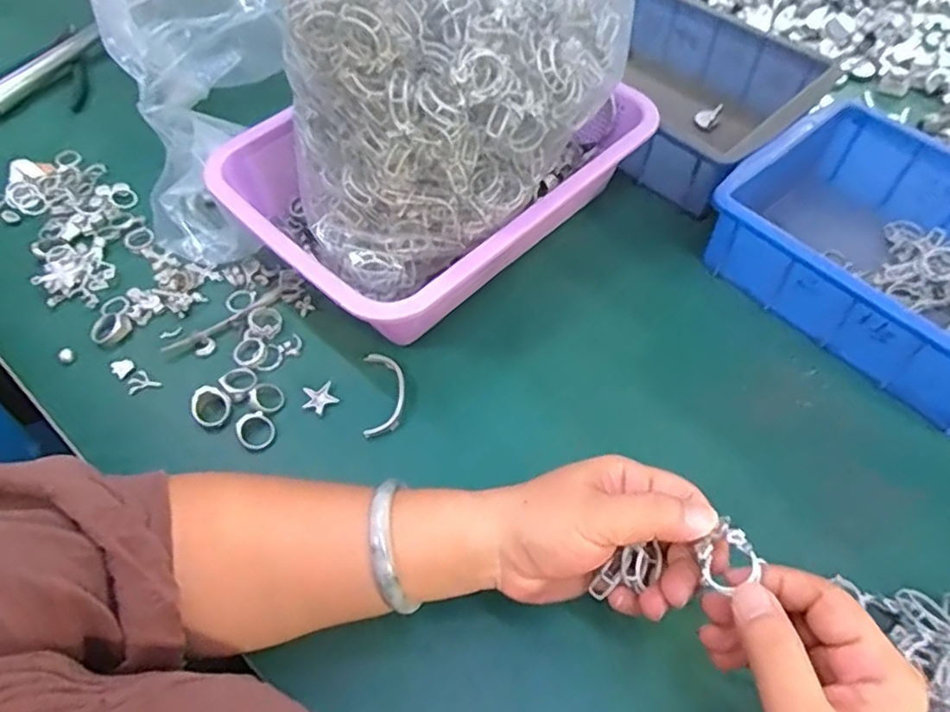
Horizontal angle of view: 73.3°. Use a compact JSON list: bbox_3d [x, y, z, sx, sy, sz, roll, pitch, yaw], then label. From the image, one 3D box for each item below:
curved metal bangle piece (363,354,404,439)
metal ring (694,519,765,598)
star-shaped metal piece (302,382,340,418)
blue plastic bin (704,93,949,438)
[{"bbox_3d":[-0.064,0.025,0.450,0.028,0.010,0.067,-4,57,-2],"label":"curved metal bangle piece"},{"bbox_3d":[0.110,0.089,0.282,0.025,0.013,0.028,-16,58,-9],"label":"metal ring"},{"bbox_3d":[-0.109,0.031,0.450,0.024,0.004,0.025,-10,57,-5],"label":"star-shaped metal piece"},{"bbox_3d":[0.310,-0.071,0.460,0.166,0.074,0.239,-36,63,-20],"label":"blue plastic bin"}]

